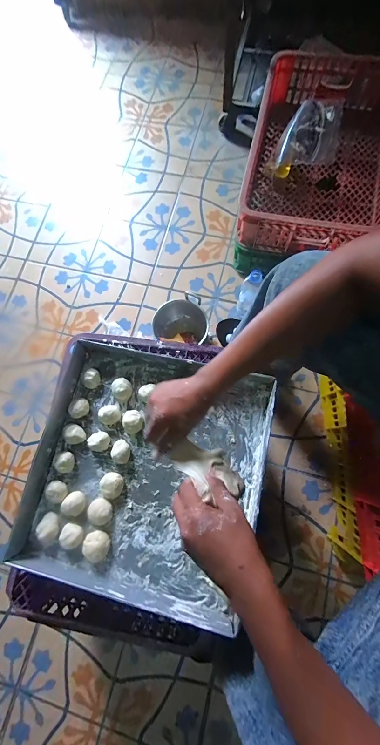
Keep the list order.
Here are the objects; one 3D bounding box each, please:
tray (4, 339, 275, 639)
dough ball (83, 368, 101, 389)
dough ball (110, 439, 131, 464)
[{"bbox_3d":[-0.096,0.201,0.575,0.471,0.055,0.535,13,77,5],"label":"tray"},{"bbox_3d":[-0.227,0.013,0.636,0.035,0.026,0.042,-10,76,2],"label":"dough ball"},{"bbox_3d":[-0.149,0.170,0.592,0.036,0.027,0.048,-24,76,-2],"label":"dough ball"}]

